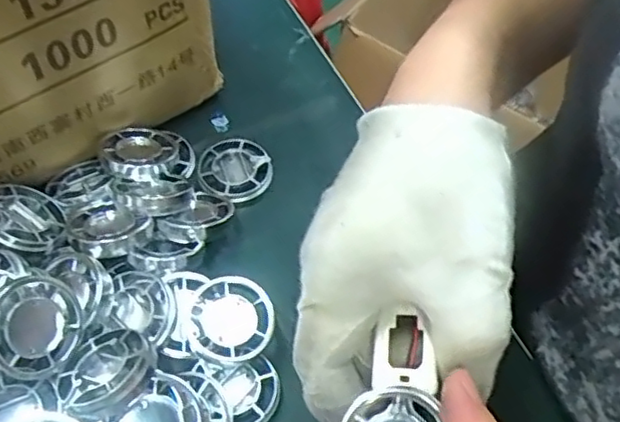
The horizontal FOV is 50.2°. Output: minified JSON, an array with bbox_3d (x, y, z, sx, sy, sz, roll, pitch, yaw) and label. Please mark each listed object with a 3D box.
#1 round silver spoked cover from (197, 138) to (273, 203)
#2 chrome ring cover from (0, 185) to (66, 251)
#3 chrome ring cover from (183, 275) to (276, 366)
[{"bbox_3d":[-0.040,-0.023,0.352,0.038,0.007,0.042,-21,59,-15],"label":"round silver spoked cover"},{"bbox_3d":[-0.134,0.004,0.307,0.037,0.010,0.040,22,32,-20],"label":"chrome ring cover"},{"bbox_3d":[-0.035,0.046,0.288,0.037,0.006,0.037,-23,59,-16],"label":"chrome ring cover"}]

